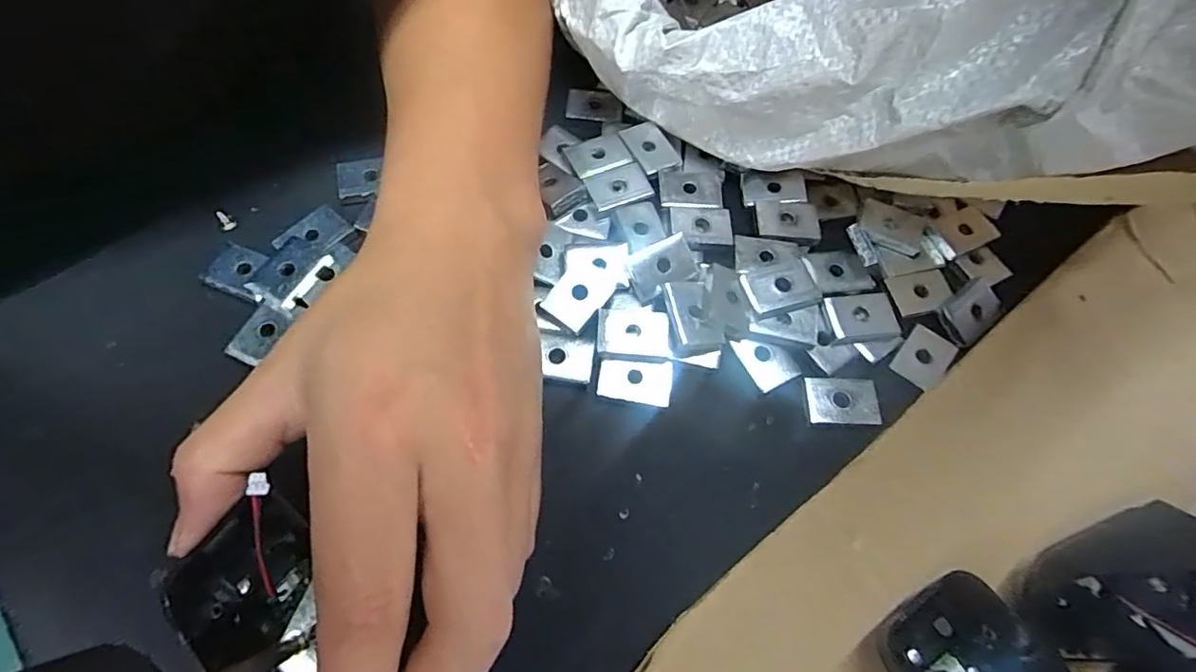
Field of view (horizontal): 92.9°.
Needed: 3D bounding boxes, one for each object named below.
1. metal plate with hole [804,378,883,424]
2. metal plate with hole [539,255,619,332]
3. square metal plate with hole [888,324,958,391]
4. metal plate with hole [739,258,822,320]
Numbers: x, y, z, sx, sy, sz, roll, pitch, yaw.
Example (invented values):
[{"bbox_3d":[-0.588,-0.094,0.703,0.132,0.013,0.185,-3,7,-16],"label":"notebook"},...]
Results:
[{"bbox_3d":[0.095,0.025,0.221,0.026,0.004,0.018,4,64,-2],"label":"metal plate with hole"},{"bbox_3d":[-0.008,-0.017,0.226,0.020,0.005,0.028,32,66,11],"label":"metal plate with hole"},{"bbox_3d":[0.133,0.008,0.230,0.018,0.004,0.024,39,68,14],"label":"square metal plate with hole"},{"bbox_3d":[0.074,-0.020,0.232,0.029,0.007,0.020,-15,67,-11],"label":"metal plate with hole"}]

